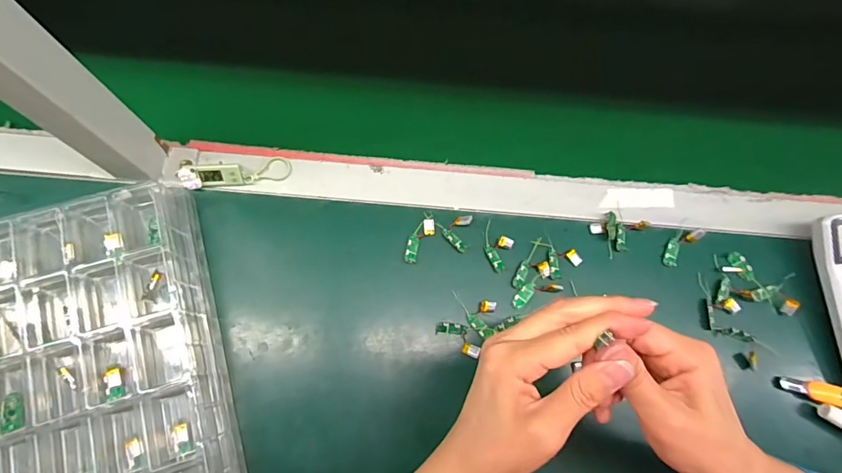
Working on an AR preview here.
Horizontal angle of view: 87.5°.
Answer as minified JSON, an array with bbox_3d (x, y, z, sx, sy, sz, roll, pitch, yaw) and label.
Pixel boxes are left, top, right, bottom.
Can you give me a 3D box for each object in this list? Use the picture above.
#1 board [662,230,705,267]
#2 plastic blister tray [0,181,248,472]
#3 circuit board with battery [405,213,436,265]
[{"bbox_3d":[0.250,0.008,0.424,0.018,0.012,0.045,42,77,10],"label":"board"},{"bbox_3d":[-0.296,0.121,0.360,0.245,0.055,0.293,-17,75,-7],"label":"plastic blister tray"},{"bbox_3d":[-0.001,0.002,0.422,0.018,0.004,0.050,29,75,6],"label":"circuit board with battery"}]

